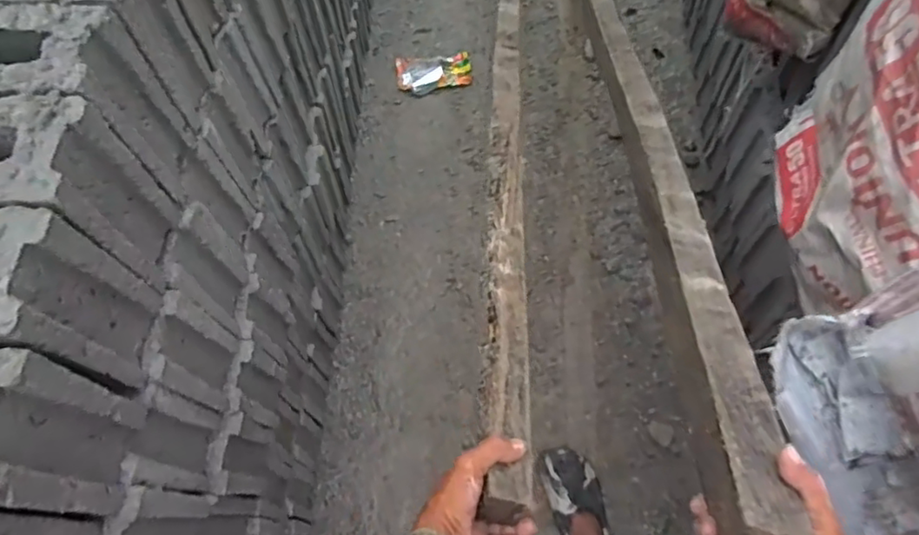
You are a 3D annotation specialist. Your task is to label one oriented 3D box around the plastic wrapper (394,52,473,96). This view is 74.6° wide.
[{"bbox_3d":[-0.077,-0.564,1.753,0.223,0.032,0.132,-1,62,4],"label":"plastic wrapper"}]

